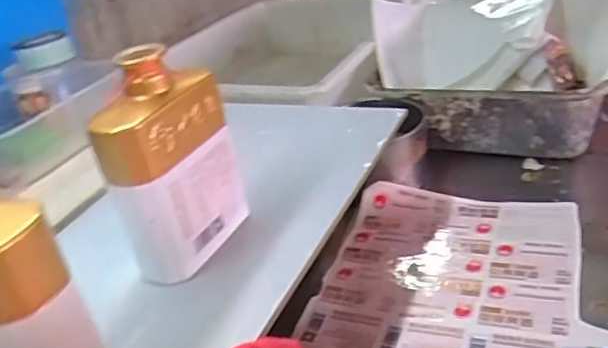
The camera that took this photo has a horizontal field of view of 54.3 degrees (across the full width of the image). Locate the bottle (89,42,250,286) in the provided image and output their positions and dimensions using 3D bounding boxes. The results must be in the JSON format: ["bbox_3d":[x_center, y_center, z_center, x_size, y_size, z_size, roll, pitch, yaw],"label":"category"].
[{"bbox_3d":[-0.103,-0.010,0.460,0.052,0.159,0.110,8,32,25],"label":"bottle"}]

